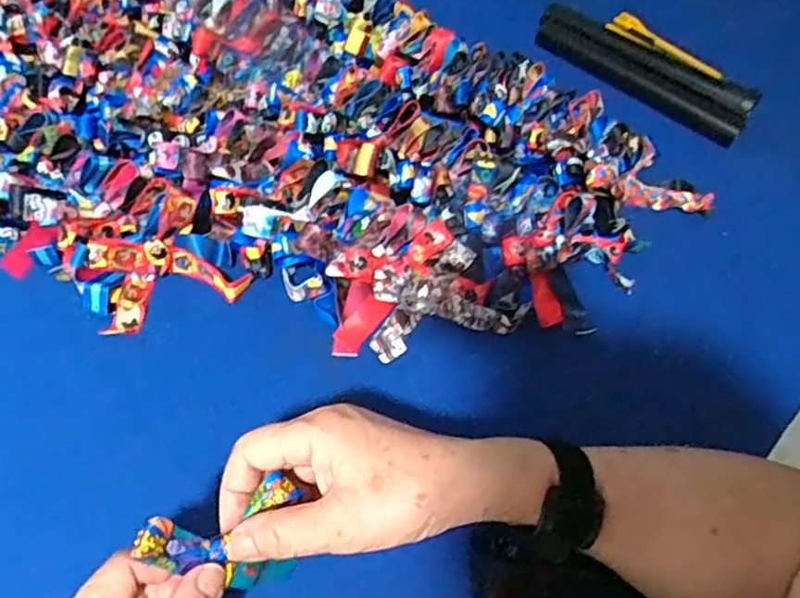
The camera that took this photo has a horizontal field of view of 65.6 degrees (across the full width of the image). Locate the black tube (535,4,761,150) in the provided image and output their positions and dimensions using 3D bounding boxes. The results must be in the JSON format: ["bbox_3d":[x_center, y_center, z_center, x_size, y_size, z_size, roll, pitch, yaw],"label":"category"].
[{"bbox_3d":[0.242,-0.231,0.617,0.225,0.053,0.052,41,65,19],"label":"black tube"}]

